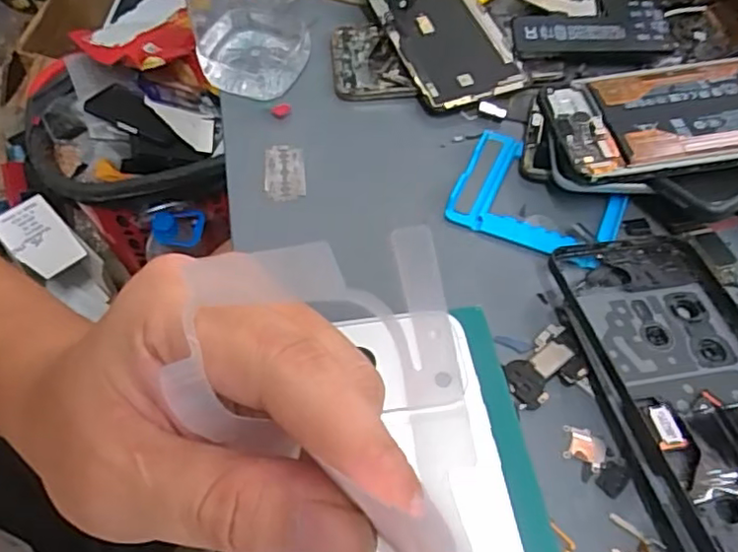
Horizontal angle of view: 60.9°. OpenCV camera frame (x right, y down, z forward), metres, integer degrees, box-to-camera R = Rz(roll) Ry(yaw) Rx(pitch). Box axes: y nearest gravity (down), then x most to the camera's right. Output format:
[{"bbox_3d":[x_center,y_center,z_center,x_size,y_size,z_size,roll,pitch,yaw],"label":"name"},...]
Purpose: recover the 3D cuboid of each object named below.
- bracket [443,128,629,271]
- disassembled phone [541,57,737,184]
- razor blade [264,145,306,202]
[{"bbox_3d":[0.088,-0.040,0.328,0.084,0.013,0.069,24,59,18],"label":"bracket"},{"bbox_3d":[0.179,-0.085,0.317,0.170,0.007,0.072,-8,55,0],"label":"disassembled phone"},{"bbox_3d":[-0.047,-0.057,0.346,0.022,0.004,0.040,-5,55,-4],"label":"razor blade"}]

